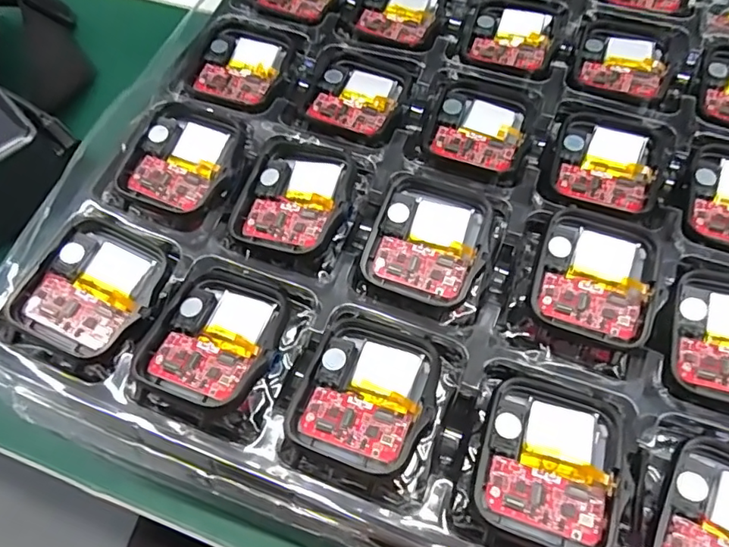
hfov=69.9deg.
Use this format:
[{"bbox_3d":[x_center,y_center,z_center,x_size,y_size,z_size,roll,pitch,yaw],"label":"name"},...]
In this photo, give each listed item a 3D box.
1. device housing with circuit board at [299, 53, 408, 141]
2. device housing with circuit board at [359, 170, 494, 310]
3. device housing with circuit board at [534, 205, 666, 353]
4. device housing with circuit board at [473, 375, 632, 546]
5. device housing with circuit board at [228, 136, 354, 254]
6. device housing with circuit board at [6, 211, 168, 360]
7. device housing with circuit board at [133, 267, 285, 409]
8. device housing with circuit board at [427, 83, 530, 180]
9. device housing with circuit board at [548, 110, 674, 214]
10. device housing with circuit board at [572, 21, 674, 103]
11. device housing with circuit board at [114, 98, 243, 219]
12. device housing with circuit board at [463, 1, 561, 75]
[{"bbox_3d":[-0.003,-0.072,0.210,0.035,0.006,0.041,17,64,10],"label":"device housing with circuit board"},{"bbox_3d":[0.022,-0.013,0.176,0.037,0.007,0.043,19,65,11],"label":"device housing with circuit board"},{"bbox_3d":[0.074,0.000,0.167,0.036,0.007,0.040,18,64,11],"label":"device housing with circuit board"},{"bbox_3d":[0.051,0.051,0.144,0.037,0.009,0.042,16,64,10],"label":"device housing with circuit board"},{"bbox_3d":[-0.024,-0.029,0.184,0.038,0.011,0.044,16,64,10],"label":"device housing with circuit board"},{"bbox_3d":[-0.087,0.004,0.169,0.038,0.008,0.043,22,65,13],"label":"device housing with circuit board"},{"bbox_3d":[-0.045,0.019,0.163,0.039,0.014,0.044,16,64,10],"label":"device housing with circuit board"},{"bbox_3d":[0.044,-0.056,0.201,0.035,0.005,0.041,18,64,11],"label":"device housing with circuit board"},{"bbox_3d":[0.091,-0.042,0.193,0.038,0.007,0.044,18,64,11],"label":"device housing with circuit board"},{"bbox_3d":[0.107,-0.089,0.217,0.036,0.005,0.043,19,65,11],"label":"device housing with circuit board"},{"bbox_3d":[-0.065,-0.043,0.195,0.039,0.014,0.046,21,65,12],"label":"device housing with circuit board"},{"bbox_3d":[0.064,-0.103,0.225,0.036,0.005,0.044,16,64,10],"label":"device housing with circuit board"}]

